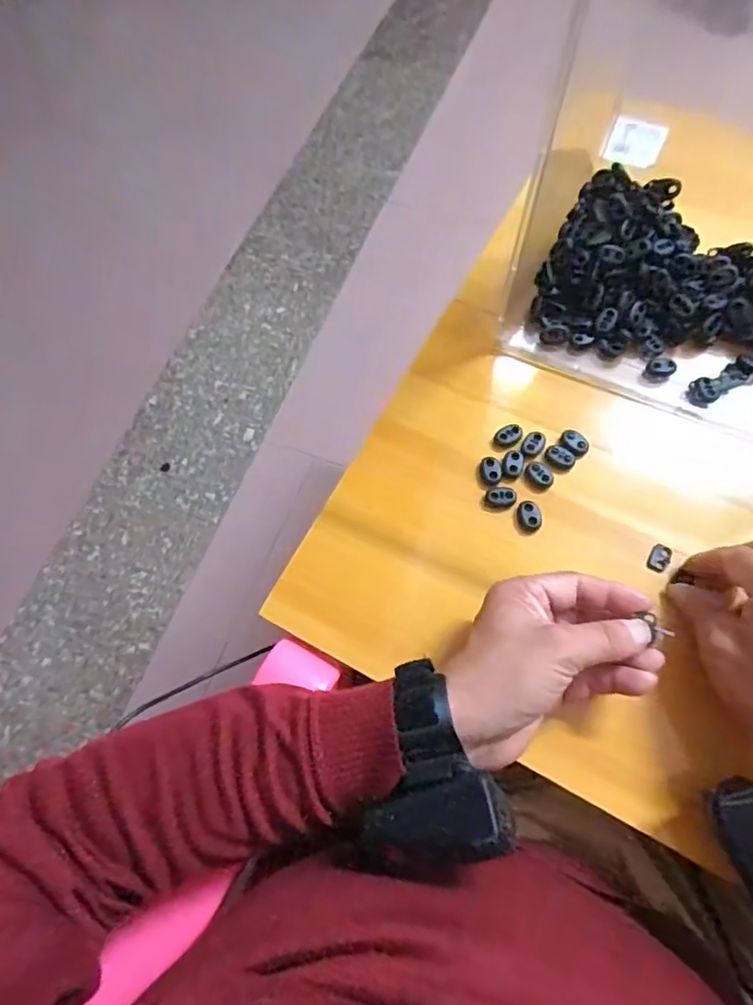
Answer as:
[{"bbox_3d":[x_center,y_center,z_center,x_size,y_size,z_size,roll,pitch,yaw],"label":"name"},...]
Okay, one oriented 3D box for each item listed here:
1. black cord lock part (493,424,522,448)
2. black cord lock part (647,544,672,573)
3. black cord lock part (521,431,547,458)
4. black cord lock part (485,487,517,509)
[{"bbox_3d":[0.098,-0.050,0.422,0.022,0.005,0.014,-31,70,-9],"label":"black cord lock part"},{"bbox_3d":[0.192,0.038,0.386,0.012,0.004,0.018,27,84,17],"label":"black cord lock part"},{"bbox_3d":[0.115,-0.043,0.418,0.015,0.004,0.023,32,73,15],"label":"black cord lock part"},{"bbox_3d":[0.089,-0.004,0.406,0.022,0.007,0.015,5,68,5],"label":"black cord lock part"}]

